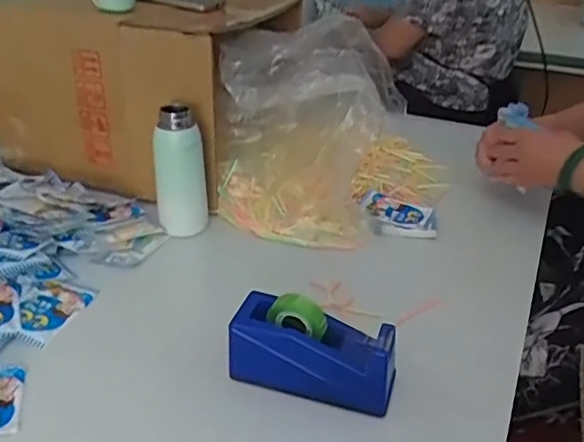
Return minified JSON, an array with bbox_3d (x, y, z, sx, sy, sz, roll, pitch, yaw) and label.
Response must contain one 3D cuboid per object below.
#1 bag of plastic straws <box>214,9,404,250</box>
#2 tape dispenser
[{"bbox_3d":[0.008,-0.118,0.800,0.211,0.209,0.186,1,29,-3],"label":"bag of plastic straws"},{"bbox_3d":[0.021,0.119,0.539,0.147,0.087,0.056,11,30,15],"label":"tape dispenser"}]

